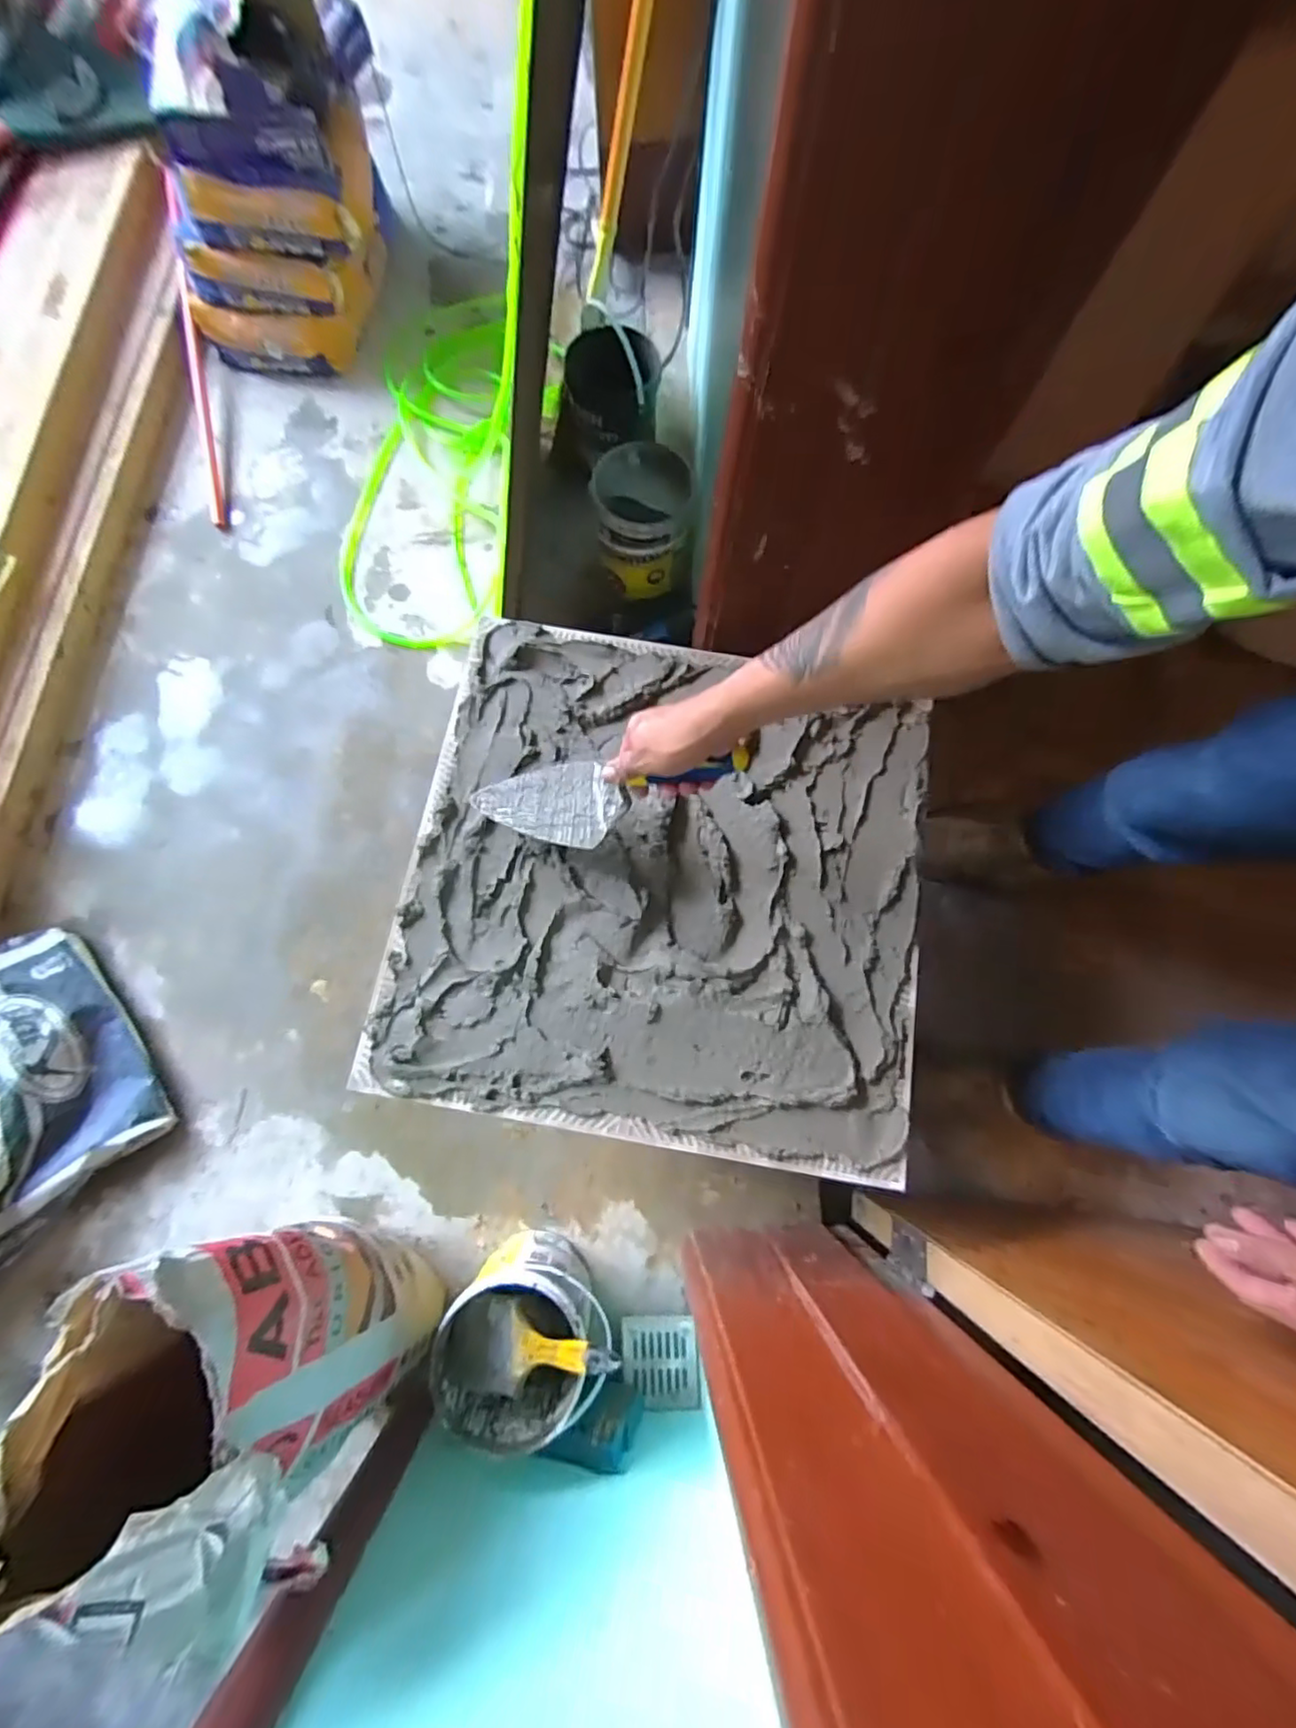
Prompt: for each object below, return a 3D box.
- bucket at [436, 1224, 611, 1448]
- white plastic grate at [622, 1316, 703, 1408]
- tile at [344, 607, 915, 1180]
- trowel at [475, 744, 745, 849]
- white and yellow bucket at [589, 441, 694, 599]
[{"bbox_3d":[-0.157,0.603,0.821,0.183,0.213,0.175,0,76,-2],"label":"bucket"},{"bbox_3d":[0.018,0.694,0.872,0.108,0.014,0.104,3,60,-7],"label":"white plastic grate"},{"bbox_3d":[0.025,0.015,0.740,0.594,0.021,0.589,10,76,1],"label":"tile"},{"bbox_3d":[-0.045,-0.070,0.635,0.313,0.047,0.097,-3,74,28],"label":"trowel"},{"bbox_3d":[-0.008,-0.605,1.121,0.172,0.196,0.173,0,76,-2],"label":"white and yellow bucket"}]

